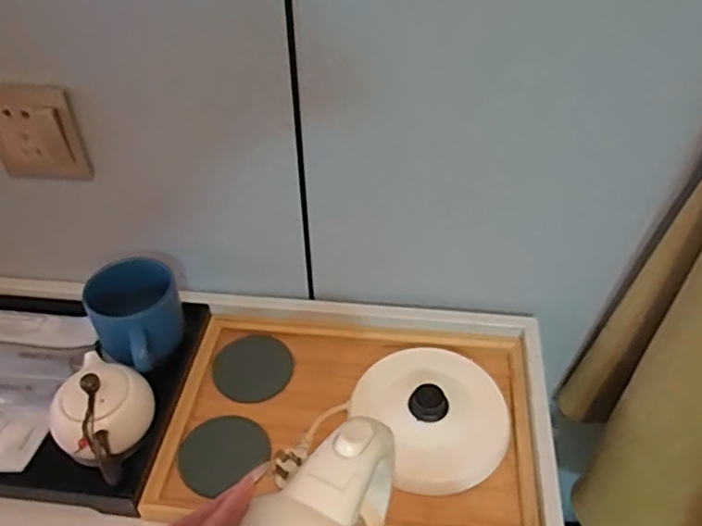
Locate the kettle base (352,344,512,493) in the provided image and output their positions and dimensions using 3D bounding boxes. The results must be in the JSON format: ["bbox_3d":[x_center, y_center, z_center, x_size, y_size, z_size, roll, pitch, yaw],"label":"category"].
[{"bbox_3d":[0.079,0.136,0.585,0.132,0.034,0.144,-1,42,1],"label":"kettle base"}]

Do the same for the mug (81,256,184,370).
[{"bbox_3d":[-0.203,0.059,0.604,0.086,0.076,0.110,-24,47,-23],"label":"mug"}]

